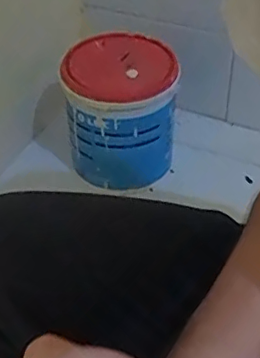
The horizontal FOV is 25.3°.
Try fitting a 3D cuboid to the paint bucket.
[{"bbox_3d":[-0.017,-0.102,0.909,0.159,0.190,0.159,0,43,0],"label":"paint bucket"}]

